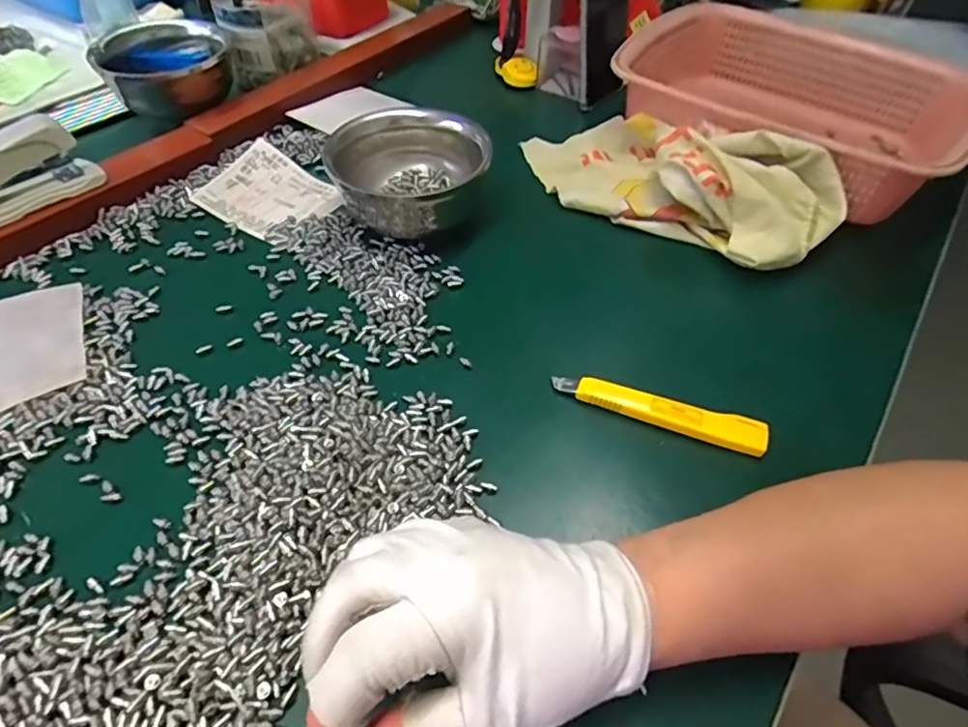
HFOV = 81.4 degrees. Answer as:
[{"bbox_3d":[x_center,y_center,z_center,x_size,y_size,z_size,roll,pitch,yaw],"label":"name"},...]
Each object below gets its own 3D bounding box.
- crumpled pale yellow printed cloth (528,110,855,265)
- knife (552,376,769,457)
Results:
[{"bbox_3d":[0.152,-0.165,0.471,0.269,0.067,0.113,32,57,24],"label":"crumpled pale yellow printed cloth"},{"bbox_3d":[0.108,0.027,0.349,0.128,0.010,0.021,17,52,13],"label":"knife"}]

